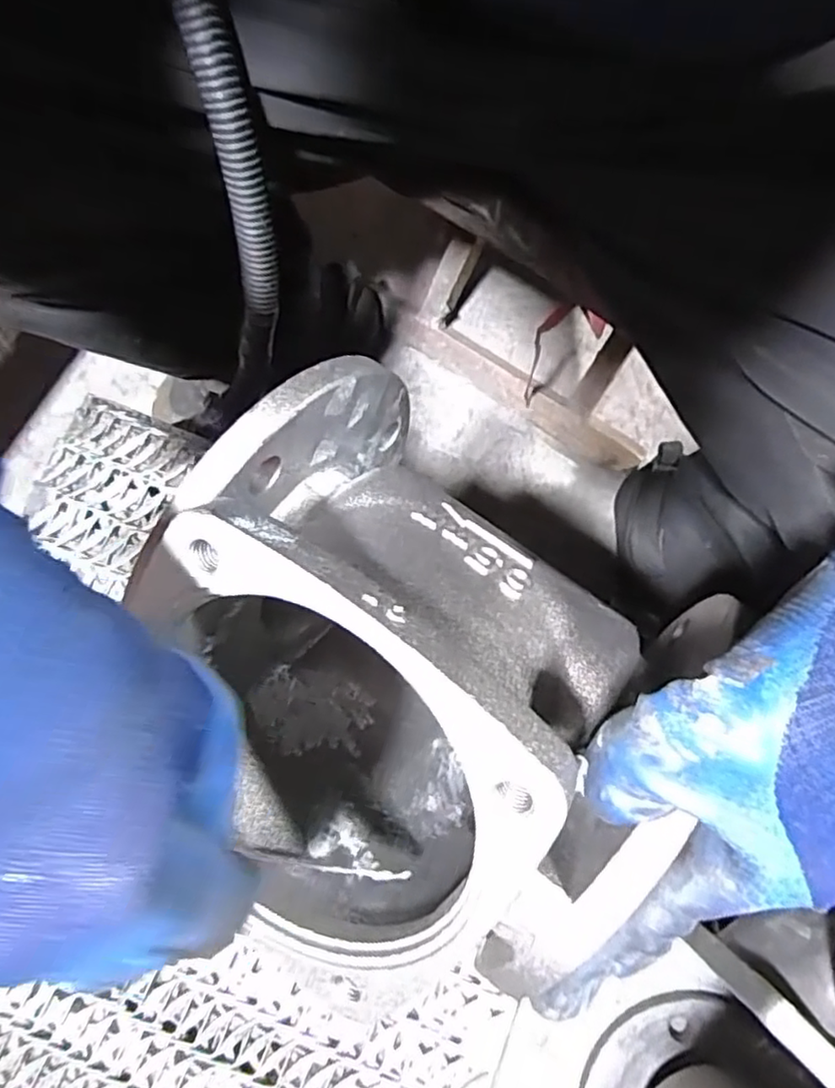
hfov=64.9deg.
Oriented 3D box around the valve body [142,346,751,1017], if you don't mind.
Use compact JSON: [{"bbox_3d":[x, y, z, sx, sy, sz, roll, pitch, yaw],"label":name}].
[{"bbox_3d":[0.003,0.053,0.278,0.192,0.170,0.192,37,117,11],"label":"valve body"}]

